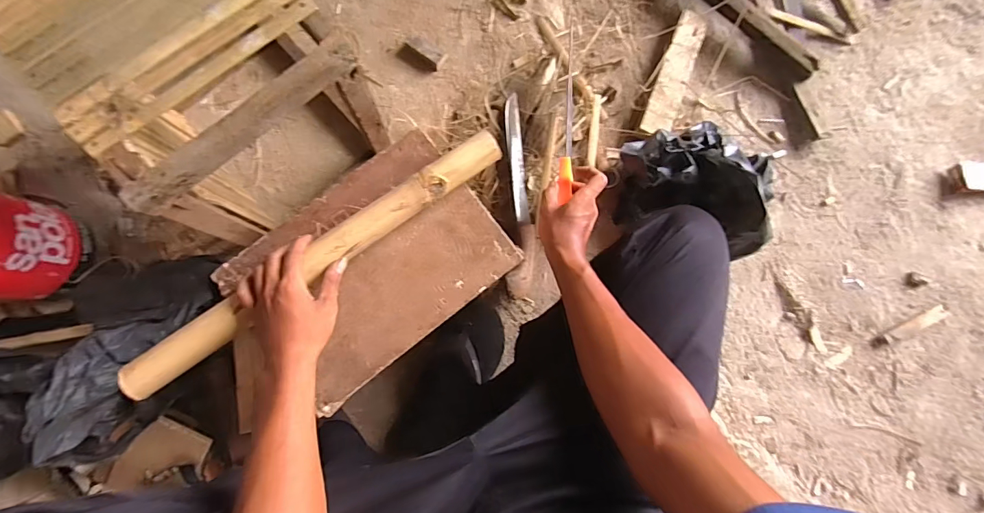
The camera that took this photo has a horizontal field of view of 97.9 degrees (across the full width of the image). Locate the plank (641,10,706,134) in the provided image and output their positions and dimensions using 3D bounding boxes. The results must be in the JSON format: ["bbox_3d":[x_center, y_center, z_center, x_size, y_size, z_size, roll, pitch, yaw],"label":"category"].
[{"bbox_3d":[0.343,-0.345,0.799,0.055,0.023,0.273,22,82,0],"label":"plank"}]

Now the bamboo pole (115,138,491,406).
[{"bbox_3d":[-0.201,0.001,0.510,0.491,0.040,0.044,-35,88,-7],"label":"bamboo pole"}]

